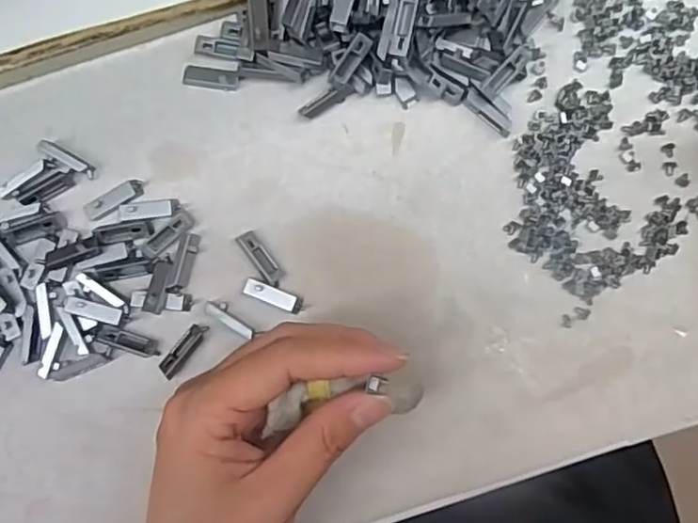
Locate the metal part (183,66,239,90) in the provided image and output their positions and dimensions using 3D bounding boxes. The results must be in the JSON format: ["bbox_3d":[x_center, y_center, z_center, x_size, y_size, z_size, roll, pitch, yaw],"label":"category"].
[{"bbox_3d":[-0.060,-0.080,0.276,0.024,0.004,0.009,10,87,3],"label":"metal part"}]

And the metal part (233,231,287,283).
[{"bbox_3d":[-0.037,-0.002,0.269,0.008,0.007,0.025,-37,85,0],"label":"metal part"}]

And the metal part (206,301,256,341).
[{"bbox_3d":[-0.050,0.024,0.268,0.023,0.007,0.007,33,89,2],"label":"metal part"}]

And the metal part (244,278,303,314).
[{"bbox_3d":[-0.032,0.015,0.268,0.025,0.005,0.007,22,88,4],"label":"metal part"}]

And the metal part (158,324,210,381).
[{"bbox_3d":[-0.070,0.038,0.268,0.008,0.004,0.026,37,89,4],"label":"metal part"}]

